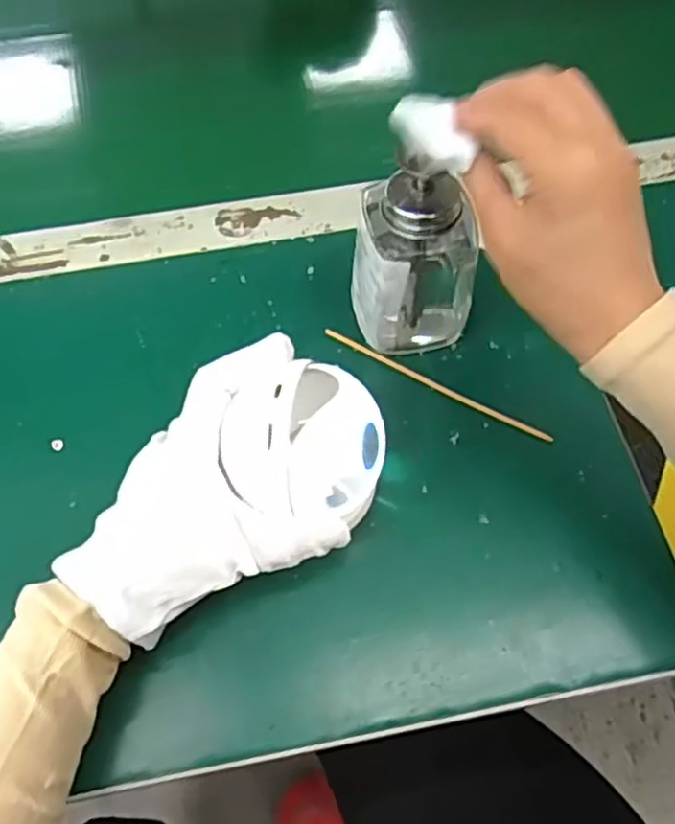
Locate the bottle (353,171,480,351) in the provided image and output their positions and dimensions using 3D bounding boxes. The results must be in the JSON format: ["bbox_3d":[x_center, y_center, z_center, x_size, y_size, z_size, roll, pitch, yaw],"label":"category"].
[{"bbox_3d":[0.042,-0.077,0.376,0.071,0.104,0.048,-1,61,2],"label":"bottle"}]

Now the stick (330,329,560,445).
[{"bbox_3d":[0.055,-0.016,0.398,0.141,0.006,0.006,27,66,16],"label":"stick"}]

